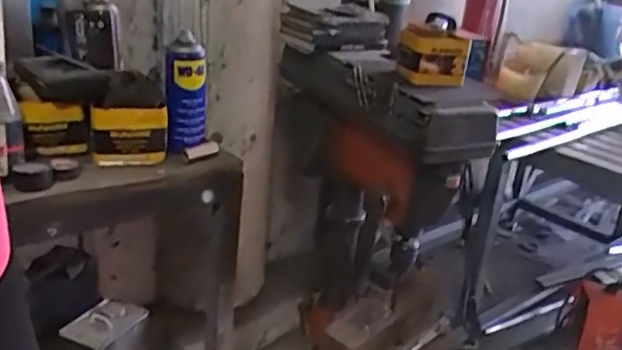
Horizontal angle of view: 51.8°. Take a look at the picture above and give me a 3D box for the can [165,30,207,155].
[{"bbox_3d":[-0.203,-0.133,1.041,0.066,0.175,0.061,2,22,-9],"label":"can"}]

